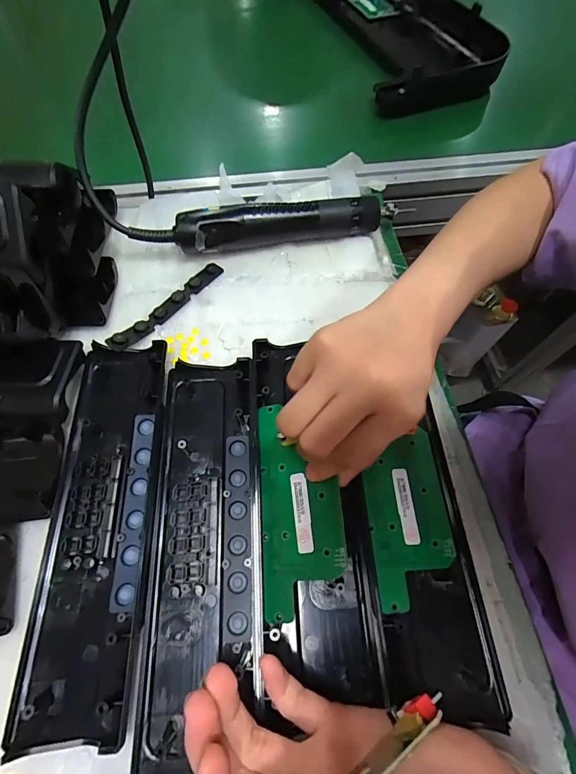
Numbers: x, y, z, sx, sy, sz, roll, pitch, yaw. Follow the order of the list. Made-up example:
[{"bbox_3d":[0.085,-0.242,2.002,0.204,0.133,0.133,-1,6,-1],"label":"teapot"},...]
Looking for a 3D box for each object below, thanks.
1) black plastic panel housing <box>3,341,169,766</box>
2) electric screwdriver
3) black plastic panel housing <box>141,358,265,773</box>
[{"bbox_3d":[-0.124,0.079,0.245,0.062,0.014,0.244,-3,63,-1],"label":"black plastic panel housing"},{"bbox_3d":[0.004,-0.157,0.351,0.215,0.037,0.030,-9,64,-3],"label":"electric screwdriver"},{"bbox_3d":[-0.053,0.092,0.242,0.066,0.013,0.240,-4,63,-1],"label":"black plastic panel housing"}]

